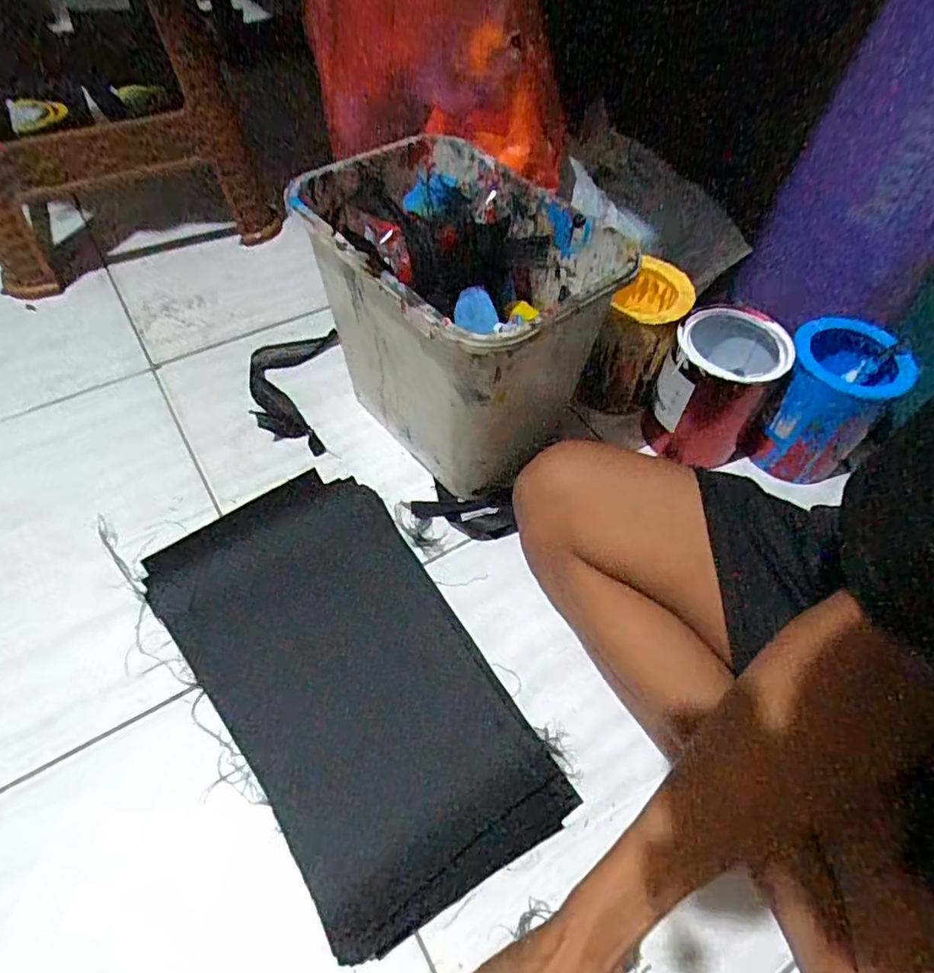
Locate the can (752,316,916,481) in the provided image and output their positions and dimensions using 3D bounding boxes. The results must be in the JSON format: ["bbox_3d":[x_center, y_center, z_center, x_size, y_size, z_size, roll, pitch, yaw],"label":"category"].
[{"bbox_3d":[0.371,-0.087,0.626,0.106,0.140,0.111,3,55,-4],"label":"can"}]

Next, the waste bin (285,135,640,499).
[{"bbox_3d":[-0.010,-0.147,0.581,0.204,0.243,0.267,-32,62,-22],"label":"waste bin"}]

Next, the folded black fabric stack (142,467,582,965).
[{"bbox_3d":[-0.100,0.156,0.498,0.216,0.034,0.370,-28,62,-22],"label":"folded black fabric stack"}]

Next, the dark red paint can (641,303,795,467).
[{"bbox_3d":[0.268,-0.101,0.633,0.129,0.140,0.103,10,55,1],"label":"dark red paint can"}]

